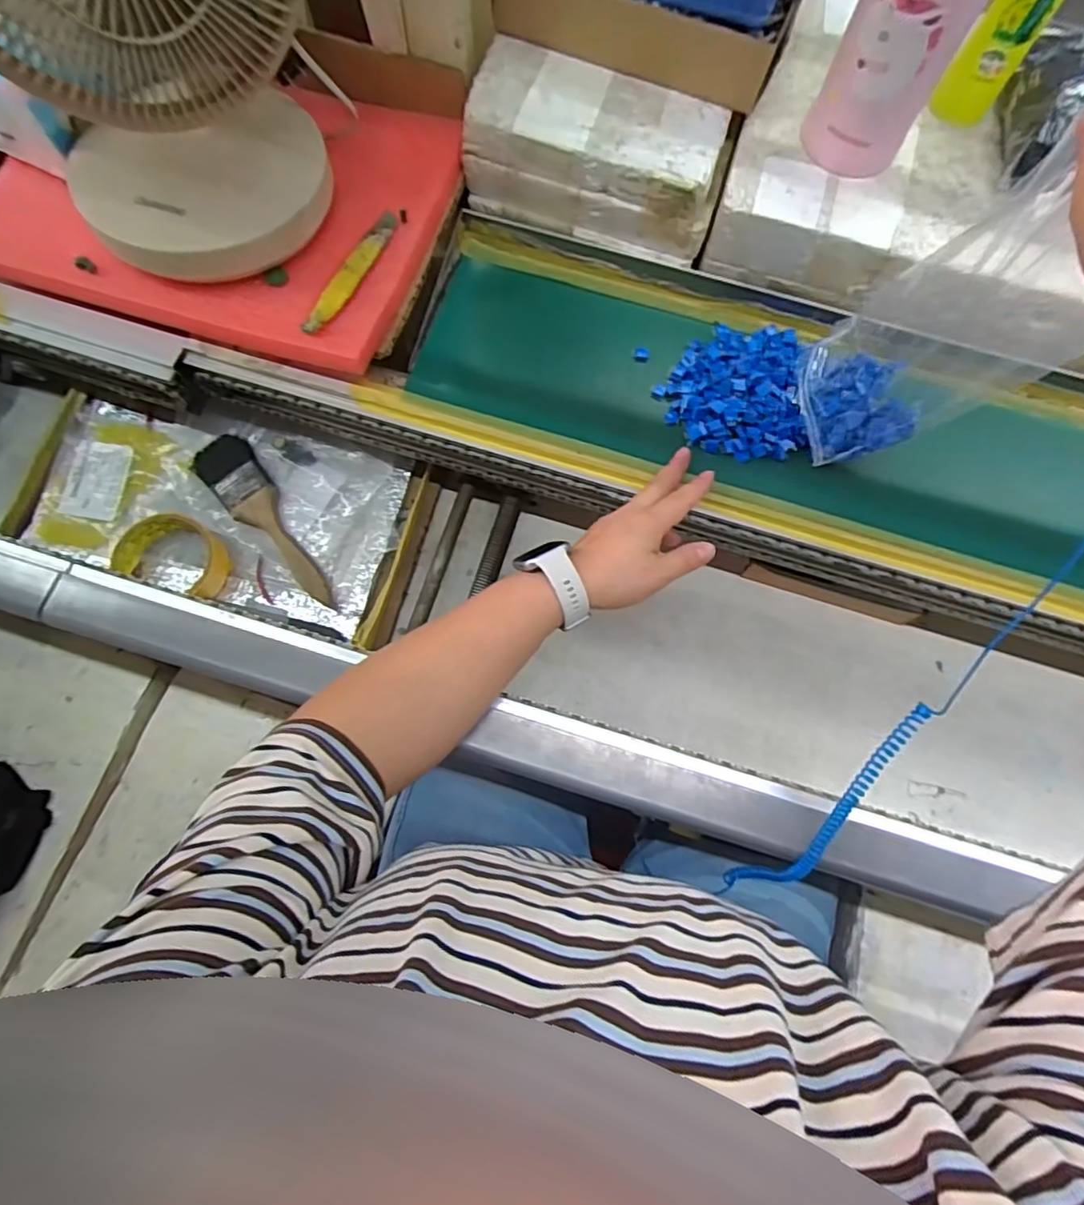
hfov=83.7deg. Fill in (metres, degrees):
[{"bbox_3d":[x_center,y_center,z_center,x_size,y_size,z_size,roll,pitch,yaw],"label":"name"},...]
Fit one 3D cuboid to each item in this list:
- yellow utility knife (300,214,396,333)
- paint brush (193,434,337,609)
[{"bbox_3d":[-0.154,-0.269,0.491,0.019,0.011,0.131,25,76,5],"label":"yellow utility knife"},{"bbox_3d":[-0.254,-0.076,0.556,0.049,0.020,0.193,-36,79,-10],"label":"paint brush"}]

